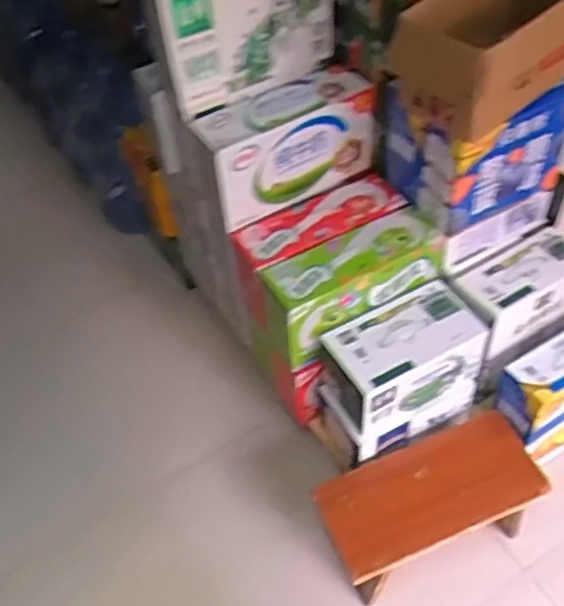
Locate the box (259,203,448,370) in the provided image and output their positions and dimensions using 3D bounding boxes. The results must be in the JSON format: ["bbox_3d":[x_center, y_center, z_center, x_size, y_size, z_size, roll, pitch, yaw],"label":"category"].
[{"bbox_3d":[0.146,-0.043,1.360,0.351,0.198,0.133,-21,51,-14],"label":"box"}]

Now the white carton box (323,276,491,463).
[{"bbox_3d":[0.246,0.135,1.392,0.312,0.229,0.180,-24,52,-16],"label":"white carton box"}]

